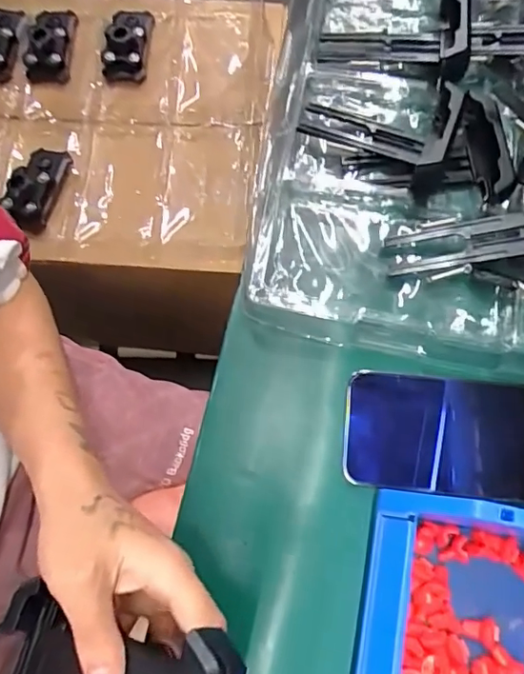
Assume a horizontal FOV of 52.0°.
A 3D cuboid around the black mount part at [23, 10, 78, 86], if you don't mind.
[{"bbox_3d":[-0.267,-0.374,0.680,0.056,0.036,0.104,6,70,3],"label":"black mount part"}]

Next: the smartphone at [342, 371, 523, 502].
[{"bbox_3d":[0.138,0.064,0.352,0.162,0.014,0.075,4,73,3],"label":"smartphone"}]

